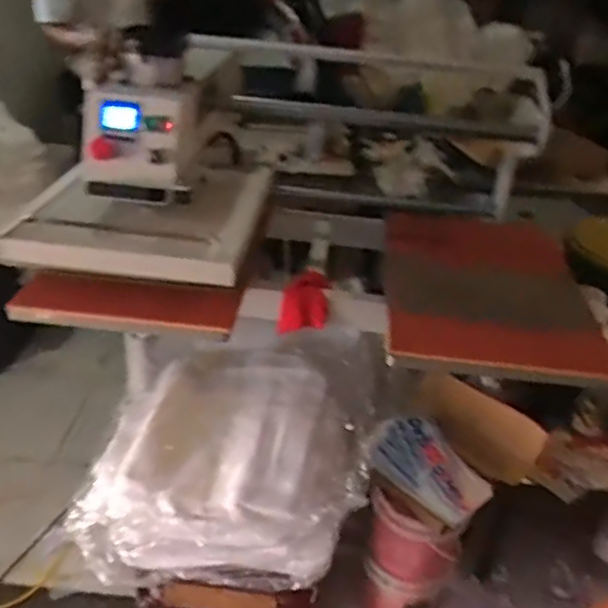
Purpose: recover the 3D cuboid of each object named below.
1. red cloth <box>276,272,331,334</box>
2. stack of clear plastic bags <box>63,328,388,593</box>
[{"bbox_3d":[0.005,-0.001,1.400,0.112,0.146,0.043,-9,34,-22],"label":"red cloth"},{"bbox_3d":[-0.149,0.337,1.418,0.550,0.294,0.552,9,31,7],"label":"stack of clear plastic bags"}]

